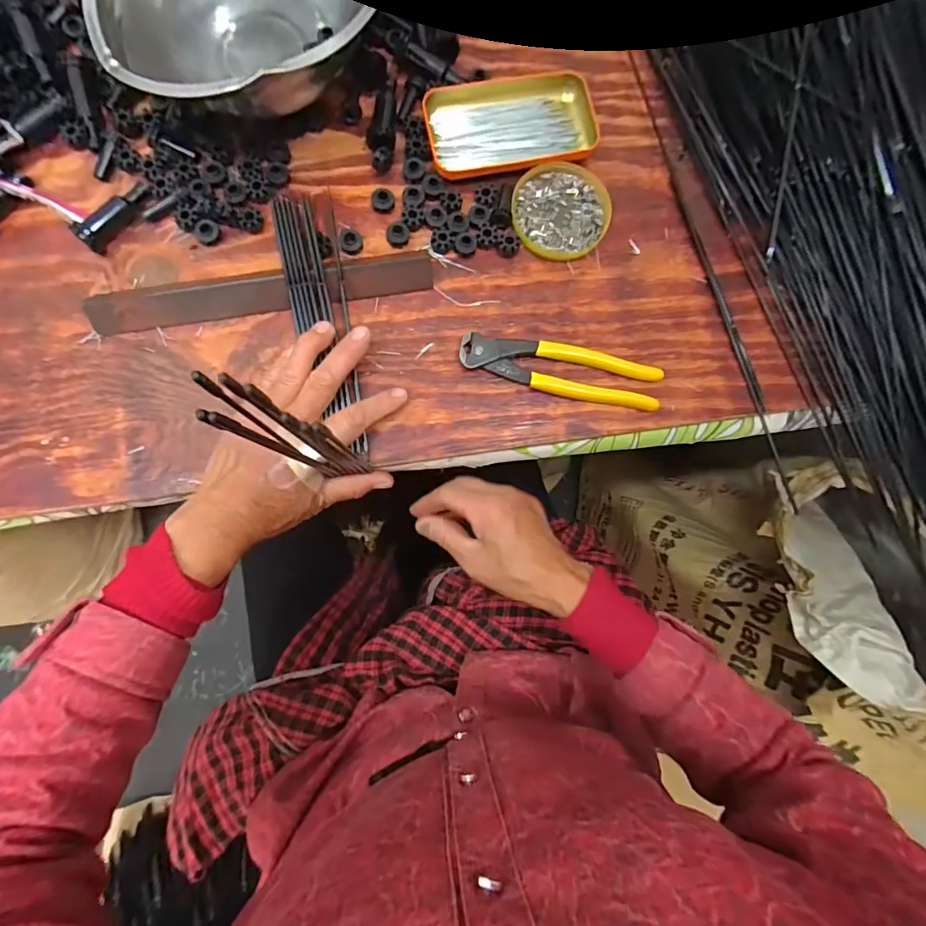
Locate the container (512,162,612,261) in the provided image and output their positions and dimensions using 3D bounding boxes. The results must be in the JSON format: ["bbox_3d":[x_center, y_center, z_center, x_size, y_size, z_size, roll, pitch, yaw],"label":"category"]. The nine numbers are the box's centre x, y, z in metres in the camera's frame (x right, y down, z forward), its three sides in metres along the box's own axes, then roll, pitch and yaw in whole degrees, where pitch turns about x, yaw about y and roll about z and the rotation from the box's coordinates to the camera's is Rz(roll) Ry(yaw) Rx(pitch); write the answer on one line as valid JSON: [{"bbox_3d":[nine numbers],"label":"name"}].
[{"bbox_3d":[0.083,-0.214,0.423,0.080,0.010,0.080,0,82,-3],"label":"container"}]

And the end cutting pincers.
[{"bbox_3d":[0.079,-0.075,0.402,0.161,0.015,0.037,11,82,-1],"label":"end cutting pincers"}]

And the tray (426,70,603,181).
[{"bbox_3d":[0.041,-0.290,0.424,0.141,0.016,0.079,-11,83,-5],"label":"tray"}]

